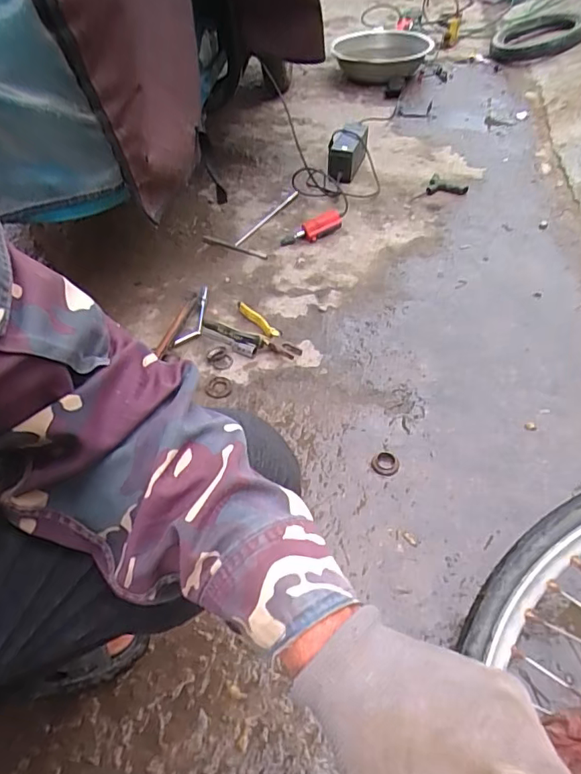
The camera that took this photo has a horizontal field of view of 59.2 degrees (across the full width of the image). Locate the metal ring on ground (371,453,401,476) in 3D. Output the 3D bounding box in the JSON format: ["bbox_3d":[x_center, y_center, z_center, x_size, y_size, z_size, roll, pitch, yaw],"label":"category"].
[{"bbox_3d":[0.147,0.119,0.791,0.042,0.007,0.042,-3,47,4],"label":"metal ring on ground"}]

